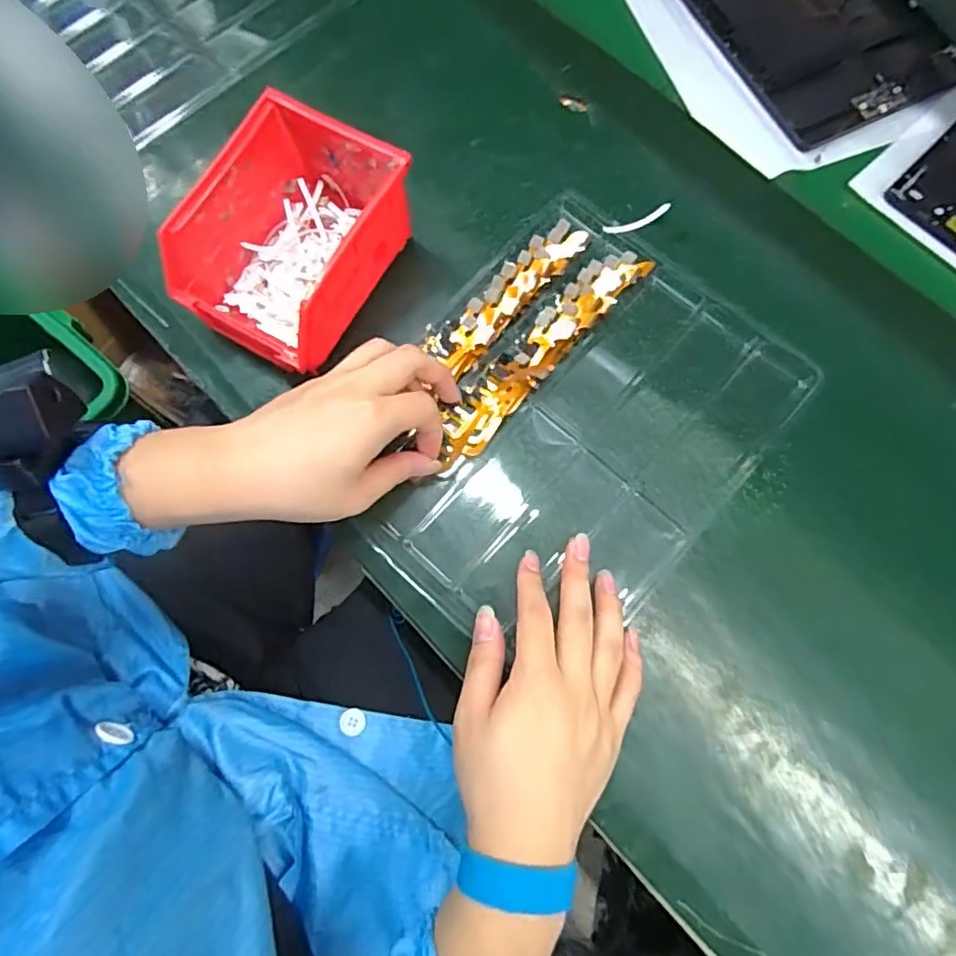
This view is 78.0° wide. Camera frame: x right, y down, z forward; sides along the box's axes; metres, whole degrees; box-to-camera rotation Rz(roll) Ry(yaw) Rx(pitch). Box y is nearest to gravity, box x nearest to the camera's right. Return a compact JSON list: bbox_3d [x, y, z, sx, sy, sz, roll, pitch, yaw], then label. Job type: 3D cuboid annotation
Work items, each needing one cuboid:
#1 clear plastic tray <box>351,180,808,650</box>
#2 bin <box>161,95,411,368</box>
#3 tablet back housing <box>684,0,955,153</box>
[{"bbox_3d":[0.054,-0.035,0.382,0.211,0.012,0.268,41,80,9],"label":"clear plastic tray"},{"bbox_3d":[-0.115,-0.153,0.372,0.105,0.069,0.144,30,79,7],"label":"bin"},{"bbox_3d":[0.255,-0.375,0.466,0.158,0.012,0.235,-25,78,-5],"label":"tablet back housing"}]

